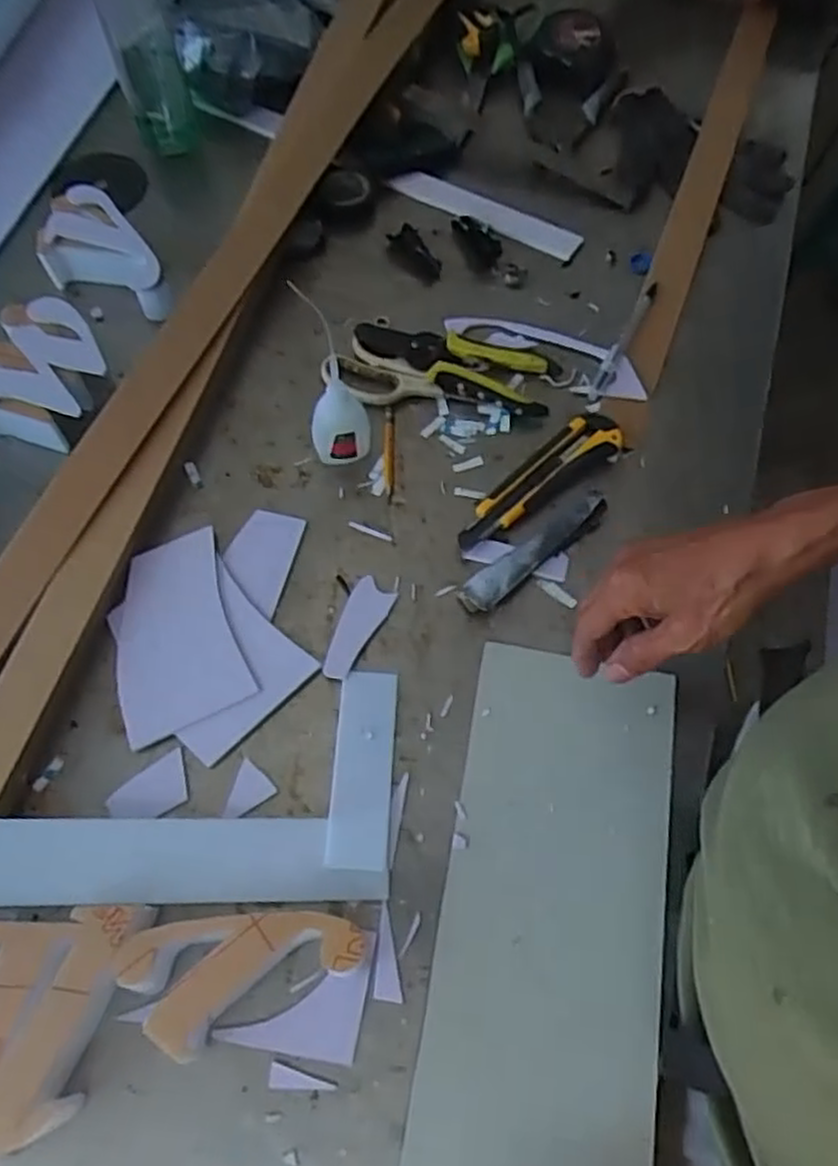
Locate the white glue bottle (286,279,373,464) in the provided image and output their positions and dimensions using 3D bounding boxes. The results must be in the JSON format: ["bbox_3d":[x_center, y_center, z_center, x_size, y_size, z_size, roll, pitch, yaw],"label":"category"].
[{"bbox_3d":[-0.061,-0.129,0.599,0.046,0.087,0.037,-8,66,-5],"label":"white glue bottle"}]

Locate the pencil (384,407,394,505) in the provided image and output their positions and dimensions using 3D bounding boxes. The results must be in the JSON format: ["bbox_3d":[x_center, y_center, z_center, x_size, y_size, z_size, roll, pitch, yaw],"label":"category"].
[{"bbox_3d":[-0.024,-0.104,0.629,0.008,0.004,0.090,0,65,-2],"label":"pencil"}]

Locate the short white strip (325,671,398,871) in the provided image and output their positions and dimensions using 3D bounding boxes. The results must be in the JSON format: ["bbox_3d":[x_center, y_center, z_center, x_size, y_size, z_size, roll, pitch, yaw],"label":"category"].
[{"bbox_3d":[-0.037,0.122,0.521,0.039,0.005,0.131,7,61,-6],"label":"short white strip"}]

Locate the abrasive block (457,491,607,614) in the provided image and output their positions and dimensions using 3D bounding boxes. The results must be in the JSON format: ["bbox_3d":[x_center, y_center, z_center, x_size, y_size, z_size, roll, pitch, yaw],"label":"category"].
[{"bbox_3d":[0.087,-0.023,0.586,0.134,0.019,0.027,-36,71,-17],"label":"abrasive block"}]

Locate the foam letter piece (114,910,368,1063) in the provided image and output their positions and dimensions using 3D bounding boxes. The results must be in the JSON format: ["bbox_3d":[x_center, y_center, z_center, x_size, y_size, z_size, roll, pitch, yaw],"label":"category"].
[{"bbox_3d":[-0.099,0.221,0.450,0.134,0.047,0.070,-17,67,-9],"label":"foam letter piece"}]

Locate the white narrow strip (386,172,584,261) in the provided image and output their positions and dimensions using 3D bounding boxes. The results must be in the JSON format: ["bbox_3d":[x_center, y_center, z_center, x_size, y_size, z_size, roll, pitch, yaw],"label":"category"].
[{"bbox_3d":[0.064,-0.357,0.749,0.191,0.008,0.029,25,73,8],"label":"white narrow strip"}]

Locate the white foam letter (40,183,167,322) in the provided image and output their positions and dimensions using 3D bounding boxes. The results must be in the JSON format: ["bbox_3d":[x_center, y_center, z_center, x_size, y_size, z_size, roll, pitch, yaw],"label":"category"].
[{"bbox_3d":[-0.279,-0.278,0.679,0.079,0.053,0.133,-31,70,-15],"label":"white foam letter"}]

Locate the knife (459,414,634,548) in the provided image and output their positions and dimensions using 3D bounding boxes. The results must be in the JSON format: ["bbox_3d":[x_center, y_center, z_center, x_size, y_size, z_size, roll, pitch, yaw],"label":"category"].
[{"bbox_3d":[0.094,-0.080,0.612,0.162,0.022,0.042,-35,71,-16],"label":"knife"}]

